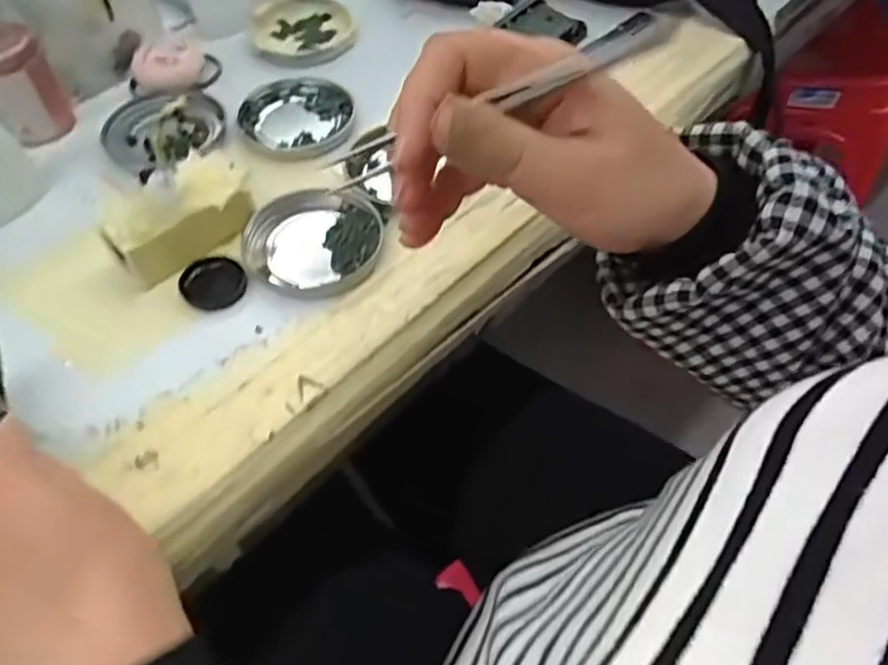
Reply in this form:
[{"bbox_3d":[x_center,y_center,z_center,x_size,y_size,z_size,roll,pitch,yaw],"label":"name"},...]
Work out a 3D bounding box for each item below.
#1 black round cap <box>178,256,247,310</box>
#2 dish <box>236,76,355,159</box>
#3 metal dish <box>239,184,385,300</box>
[{"bbox_3d":[-0.129,-0.029,0.393,0.035,0.004,0.034,1,56,-1],"label":"black round cap"},{"bbox_3d":[-0.102,-0.149,0.483,0.077,0.016,0.081,1,56,-1],"label":"dish"},{"bbox_3d":[-0.075,-0.055,0.408,0.076,0.012,0.071,1,56,-1],"label":"metal dish"}]

